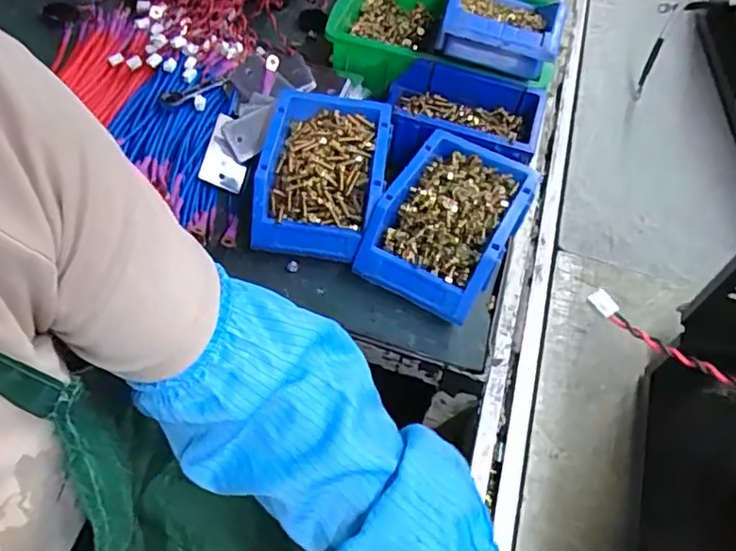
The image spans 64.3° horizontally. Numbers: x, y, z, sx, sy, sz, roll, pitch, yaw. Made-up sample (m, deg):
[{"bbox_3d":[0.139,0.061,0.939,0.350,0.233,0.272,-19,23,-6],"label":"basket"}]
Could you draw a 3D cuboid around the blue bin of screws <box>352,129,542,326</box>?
[{"bbox_3d":[0.072,-0.048,0.513,0.108,0.059,0.152,28,56,14],"label":"blue bin of screws"}]

